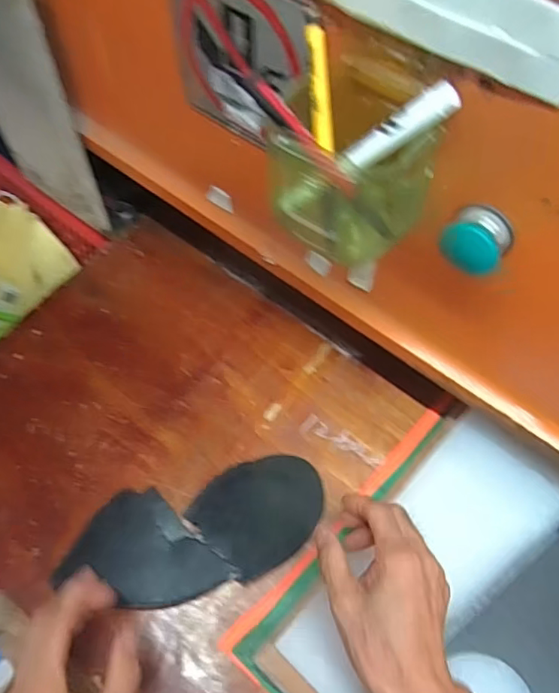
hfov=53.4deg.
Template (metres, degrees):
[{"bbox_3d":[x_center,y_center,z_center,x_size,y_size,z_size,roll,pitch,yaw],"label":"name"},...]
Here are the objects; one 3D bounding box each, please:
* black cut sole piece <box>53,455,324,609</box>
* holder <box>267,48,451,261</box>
[{"bbox_3d":[-0.075,0.174,0.522,0.240,0.027,0.104,-15,64,-8],"label":"black cut sole piece"},{"bbox_3d":[0.045,-0.109,0.341,0.099,0.093,0.083,31,66,13],"label":"holder"}]

